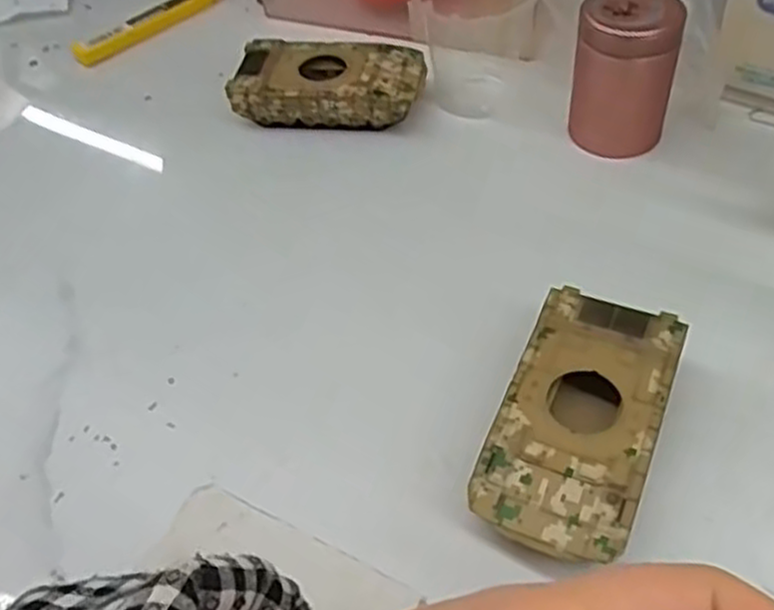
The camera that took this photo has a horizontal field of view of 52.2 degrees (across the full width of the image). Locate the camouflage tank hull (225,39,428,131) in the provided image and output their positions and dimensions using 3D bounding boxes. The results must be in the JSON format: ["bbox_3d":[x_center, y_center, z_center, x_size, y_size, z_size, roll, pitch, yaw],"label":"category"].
[{"bbox_3d":[-0.028,-0.114,0.412,0.094,0.027,0.048,3,50,9],"label":"camouflage tank hull"}]

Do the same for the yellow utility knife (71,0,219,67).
[{"bbox_3d":[-0.143,-0.174,0.483,0.102,0.012,0.017,-35,55,-22],"label":"yellow utility knife"}]

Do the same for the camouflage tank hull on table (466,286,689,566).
[{"bbox_3d":[0.065,0.042,0.268,0.049,0.025,0.095,17,54,20],"label":"camouflage tank hull on table"}]

